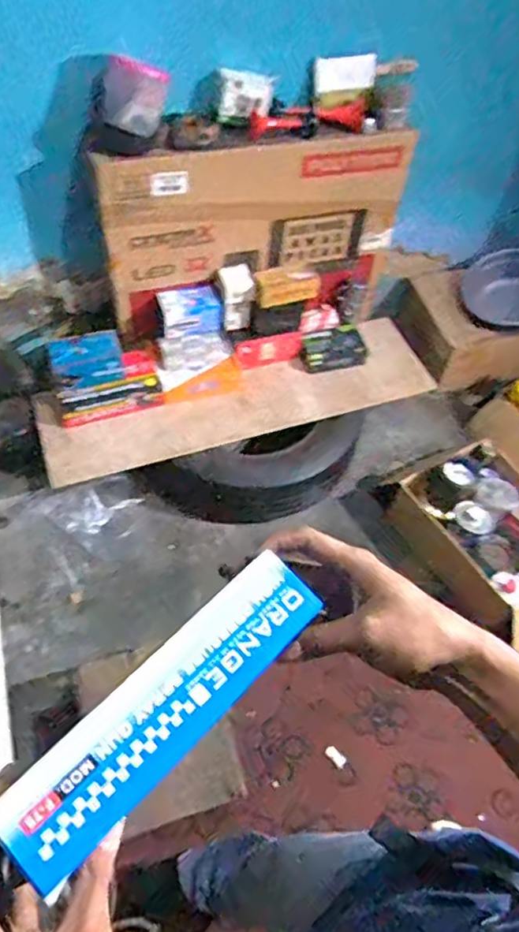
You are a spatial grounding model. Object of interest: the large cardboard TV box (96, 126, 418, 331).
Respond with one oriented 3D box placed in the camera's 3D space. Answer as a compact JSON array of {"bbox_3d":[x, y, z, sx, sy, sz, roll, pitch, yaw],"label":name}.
[{"bbox_3d":[0.001,-0.603,1.565,0.763,0.406,0.134,-9,57,-11],"label":"large cardboard TV box"}]

